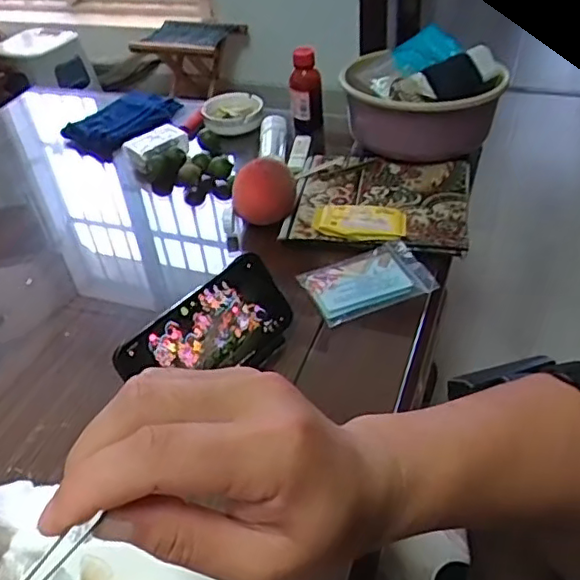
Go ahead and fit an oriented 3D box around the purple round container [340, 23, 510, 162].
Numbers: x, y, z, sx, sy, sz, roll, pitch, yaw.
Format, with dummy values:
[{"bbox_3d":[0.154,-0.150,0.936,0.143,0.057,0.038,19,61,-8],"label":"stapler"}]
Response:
[{"bbox_3d":[0.170,-0.241,0.780,0.177,0.108,0.186,-3,41,3],"label":"purple round container"}]

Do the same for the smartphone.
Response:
[{"bbox_3d":[-0.063,0.040,0.524,0.160,0.087,0.010,-41,18,-32],"label":"smartphone"}]

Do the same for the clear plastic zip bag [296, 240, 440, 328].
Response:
[{"bbox_3d":[0.077,-0.007,0.619,0.116,0.017,0.076,-17,42,-12],"label":"clear plastic zip bag"}]

